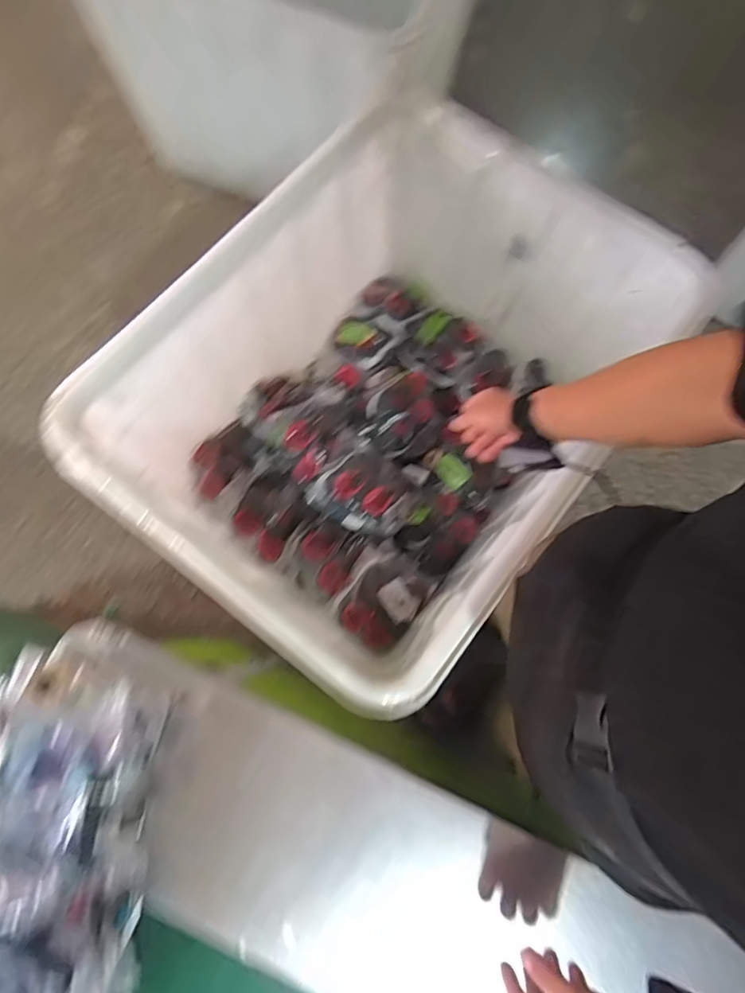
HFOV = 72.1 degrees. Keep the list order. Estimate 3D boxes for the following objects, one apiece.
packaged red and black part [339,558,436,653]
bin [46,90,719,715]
[{"bbox_3d":[0.031,0.206,1.007,0.125,0.099,0.180,35,77,7],"label":"packaged red and black part"},{"bbox_3d":[0.031,-0.150,1.168,0.772,0.734,0.957,33,77,7],"label":"bin"}]

